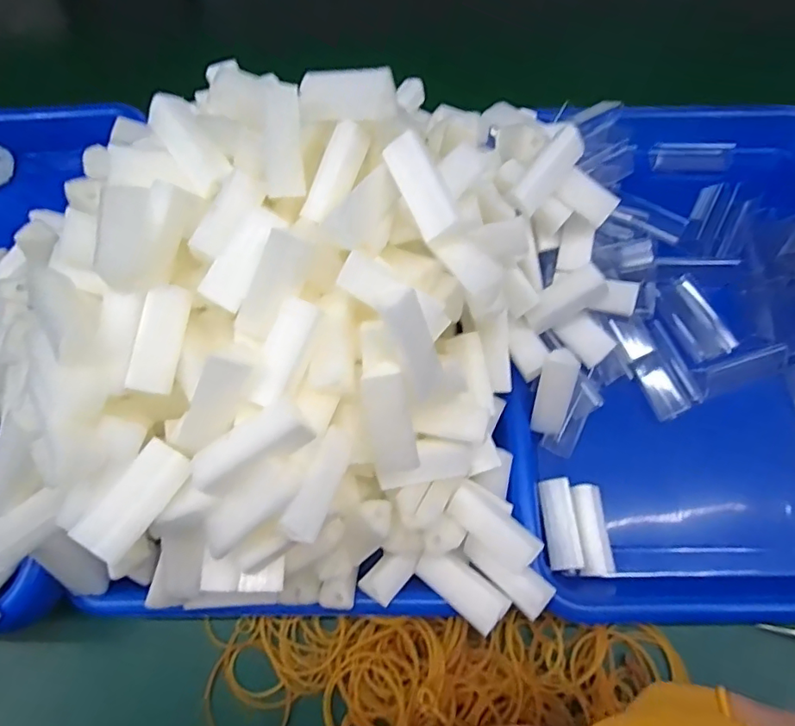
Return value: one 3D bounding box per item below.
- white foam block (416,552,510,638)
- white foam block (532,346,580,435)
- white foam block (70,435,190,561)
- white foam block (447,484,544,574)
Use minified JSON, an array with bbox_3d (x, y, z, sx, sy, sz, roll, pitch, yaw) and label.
[{"bbox_3d":[0.032,0.111,0.266,0.045,0.017,0.019,28,86,25],"label":"white foam block"},{"bbox_3d":[0.084,0.017,0.289,0.018,0.048,0.011,9,28,6],"label":"white foam block"},{"bbox_3d":[-0.100,0.052,0.205,0.020,0.010,0.044,29,70,14],"label":"white foam block"},{"bbox_3d":[0.046,0.082,0.265,0.046,0.020,0.018,36,72,17],"label":"white foam block"}]

